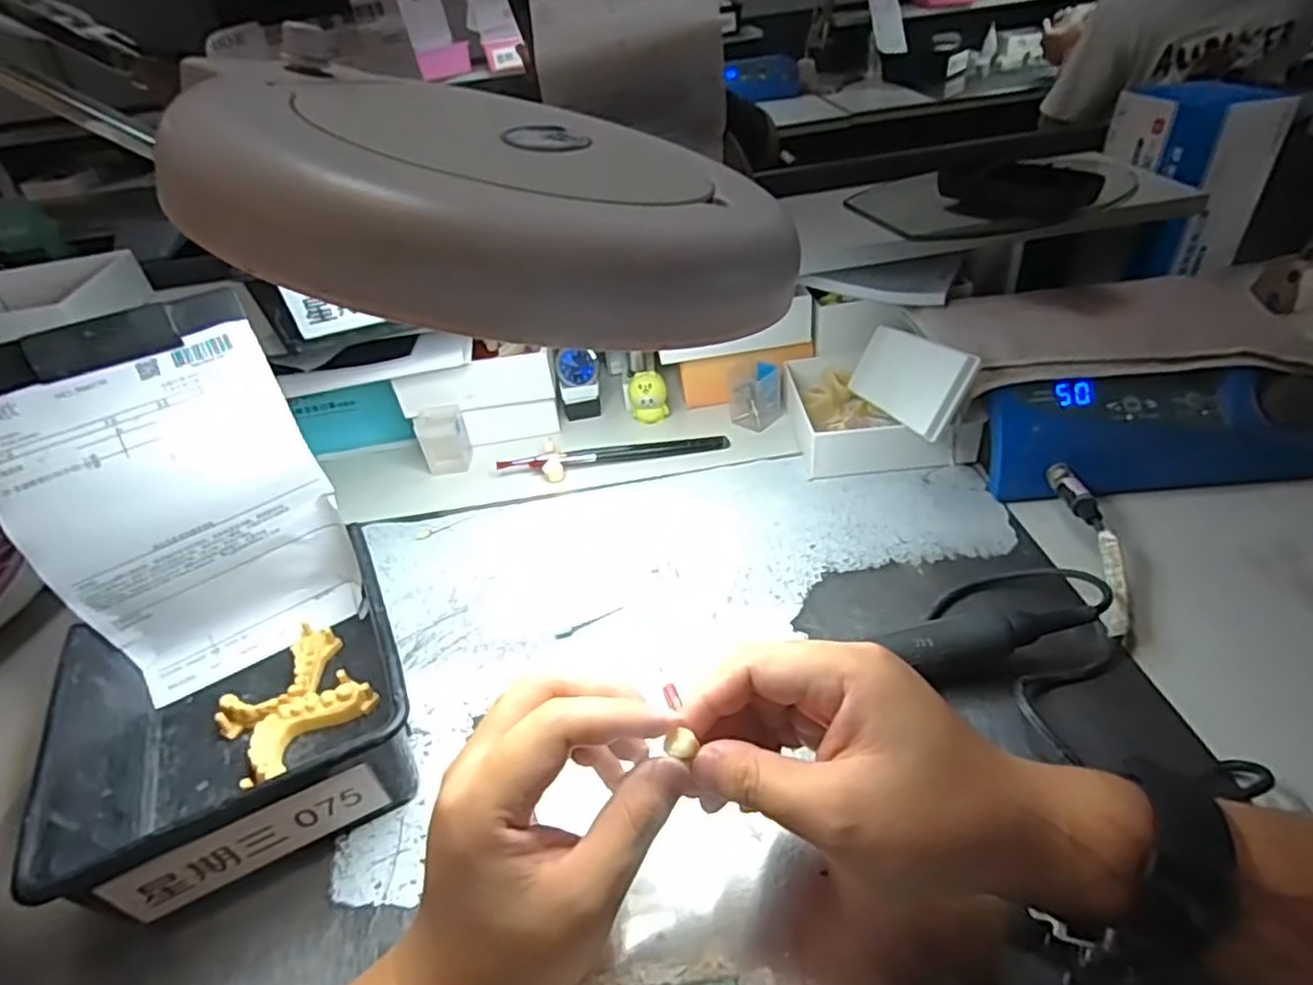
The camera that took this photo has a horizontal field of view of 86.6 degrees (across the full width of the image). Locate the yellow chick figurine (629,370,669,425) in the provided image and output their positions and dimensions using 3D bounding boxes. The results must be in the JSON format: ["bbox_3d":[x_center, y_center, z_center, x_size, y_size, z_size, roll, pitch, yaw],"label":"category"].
[{"bbox_3d":[-0.007,-0.082,0.616,0.033,0.046,0.025,-6,37,2],"label":"yellow chick figurine"}]

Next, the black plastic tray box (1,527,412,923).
[{"bbox_3d":[-0.219,0.119,0.378,0.160,0.067,0.167,-21,39,-18],"label":"black plastic tray box"}]

